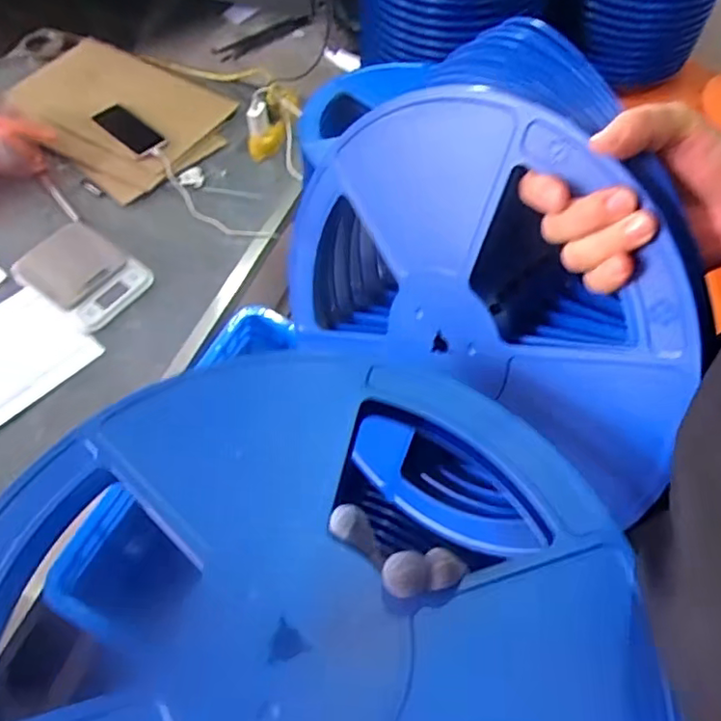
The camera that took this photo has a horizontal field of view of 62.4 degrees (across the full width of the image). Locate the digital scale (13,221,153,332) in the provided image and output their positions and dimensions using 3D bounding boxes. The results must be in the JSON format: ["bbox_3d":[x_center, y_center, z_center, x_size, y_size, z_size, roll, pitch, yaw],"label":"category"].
[{"bbox_3d":[-0.465,-0.149,1.006,0.204,0.028,0.149,34,64,18],"label":"digital scale"}]

